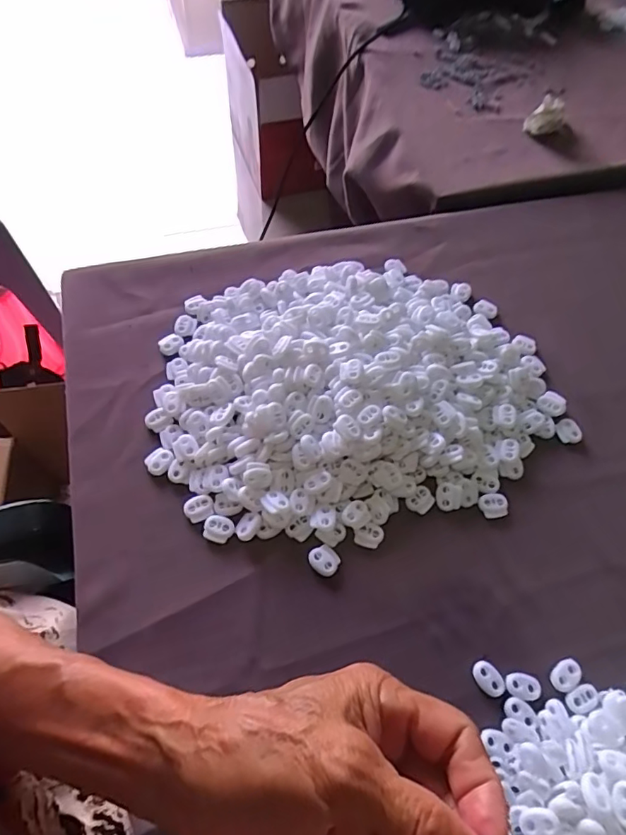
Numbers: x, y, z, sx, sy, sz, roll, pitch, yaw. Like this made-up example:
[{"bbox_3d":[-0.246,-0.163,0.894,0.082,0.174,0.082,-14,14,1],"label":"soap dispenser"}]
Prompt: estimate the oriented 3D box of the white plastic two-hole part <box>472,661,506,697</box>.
[{"bbox_3d":[0.119,0.175,0.354,0.016,0.004,0.023,-33,67,-18],"label":"white plastic two-hole part"}]

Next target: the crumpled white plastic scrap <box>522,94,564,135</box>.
[{"bbox_3d":[0.275,-0.356,0.626,0.039,0.040,0.028,28,64,12],"label":"crumpled white plastic scrap"}]

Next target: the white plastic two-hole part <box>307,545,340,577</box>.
[{"bbox_3d":[0.008,0.104,0.385,0.022,0.004,0.018,37,66,17],"label":"white plastic two-hole part"}]

